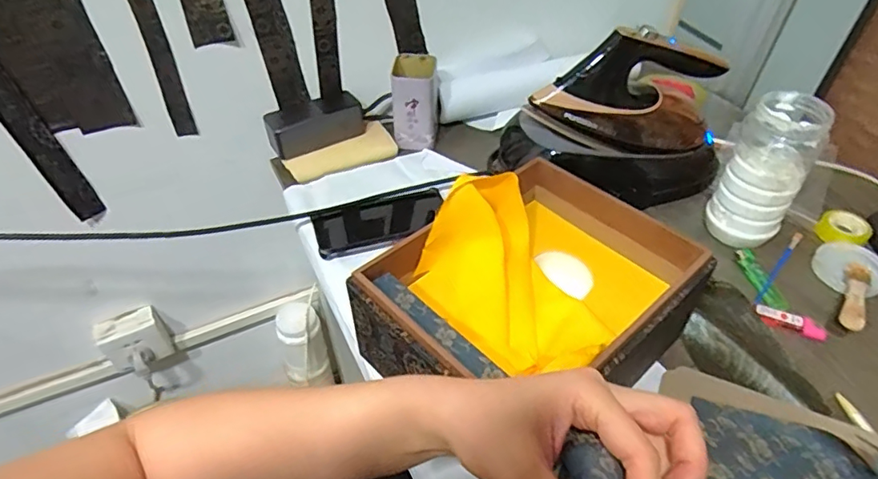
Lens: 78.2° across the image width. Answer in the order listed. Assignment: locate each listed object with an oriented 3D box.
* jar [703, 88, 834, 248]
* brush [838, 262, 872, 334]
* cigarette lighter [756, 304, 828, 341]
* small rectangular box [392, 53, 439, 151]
[{"bbox_3d":[0.364,-0.076,0.601,0.075,0.159,0.072,0,45,0],"label":"jar"},{"bbox_3d":[0.433,0.058,0.562,0.022,0.013,0.124,29,39,26],"label":"brush"},{"bbox_3d":[0.361,0.084,0.554,0.064,0.011,0.020,18,48,18],"label":"cigarette lighter"},{"bbox_3d":[-0.033,-0.197,0.778,0.065,0.105,0.083,-2,45,-1],"label":"small rectangular box"}]

